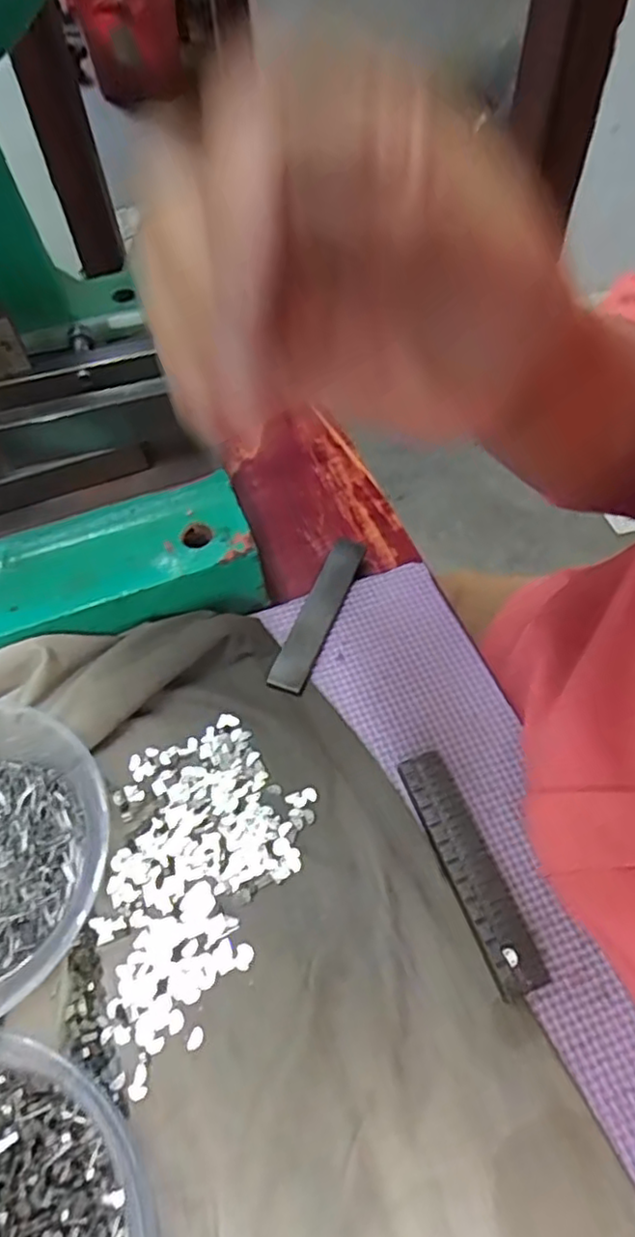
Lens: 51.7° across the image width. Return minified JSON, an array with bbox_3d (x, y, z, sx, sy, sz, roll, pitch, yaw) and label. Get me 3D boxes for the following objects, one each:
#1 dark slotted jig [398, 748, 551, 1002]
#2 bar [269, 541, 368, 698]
[{"bbox_3d":[0.062,0.100,0.269,0.021,0.011,0.096,-19,60,-9],"label":"dark slotted jig"},{"bbox_3d":[0.002,-0.004,0.340,0.019,0.006,0.095,22,60,9],"label":"bar"}]

